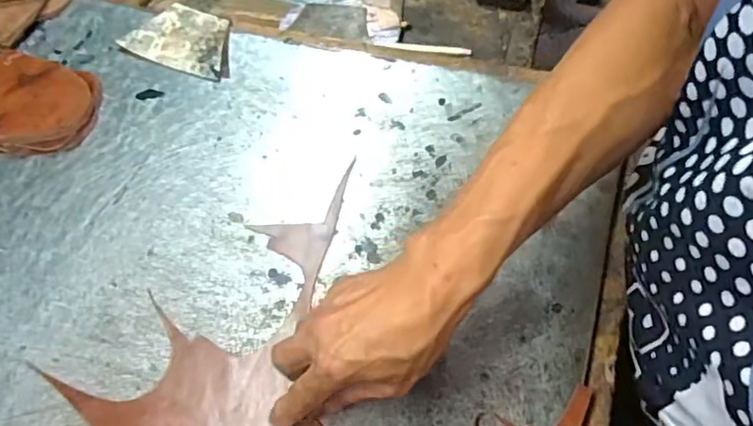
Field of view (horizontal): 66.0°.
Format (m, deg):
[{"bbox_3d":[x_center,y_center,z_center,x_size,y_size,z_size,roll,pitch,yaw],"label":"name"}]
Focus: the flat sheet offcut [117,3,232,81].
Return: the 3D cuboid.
[{"bbox_3d":[-0.200,-0.180,0.596,0.115,0.006,0.071,23,72,13],"label":"flat sheet offcut"}]

